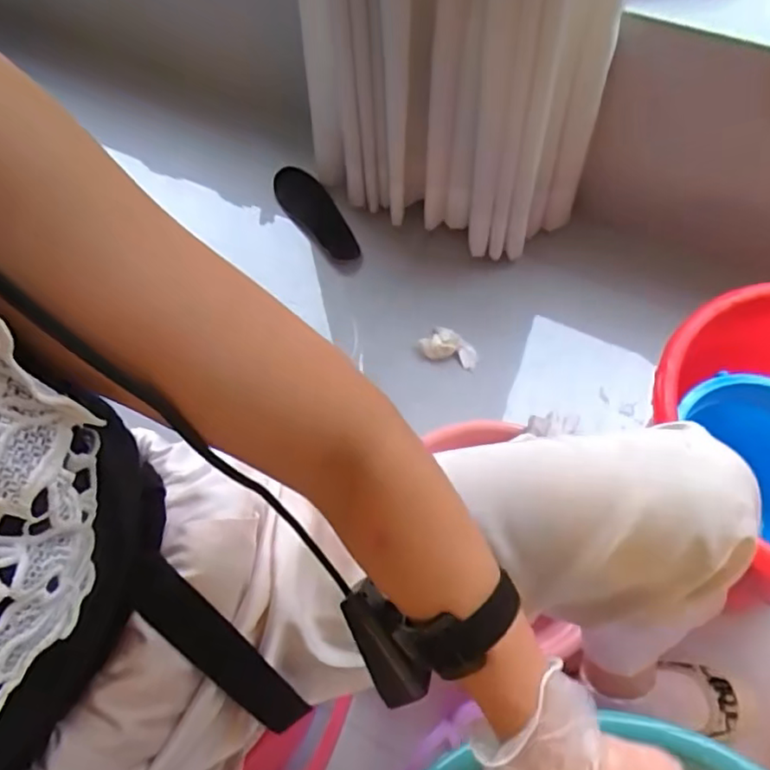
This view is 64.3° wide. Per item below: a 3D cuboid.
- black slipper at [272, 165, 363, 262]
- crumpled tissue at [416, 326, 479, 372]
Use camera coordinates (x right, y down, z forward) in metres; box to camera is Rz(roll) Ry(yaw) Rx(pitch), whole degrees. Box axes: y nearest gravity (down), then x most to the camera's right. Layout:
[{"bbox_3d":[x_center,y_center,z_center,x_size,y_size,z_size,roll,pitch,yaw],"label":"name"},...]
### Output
[{"bbox_3d":[-0.124,-0.316,1.125,0.086,0.036,0.236,-29,64,-12],"label":"black slipper"},{"bbox_3d":[0.103,-0.061,0.989,0.096,0.034,0.043,19,64,12],"label":"crumpled tissue"}]

